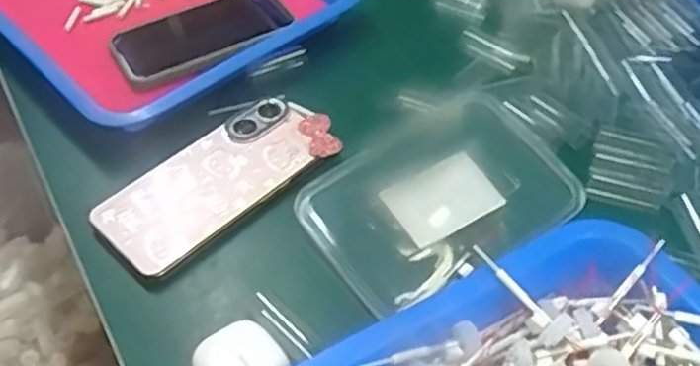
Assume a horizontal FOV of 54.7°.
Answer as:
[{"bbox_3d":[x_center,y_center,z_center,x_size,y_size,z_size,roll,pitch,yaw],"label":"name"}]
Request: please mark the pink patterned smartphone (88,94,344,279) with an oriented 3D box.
[{"bbox_3d":[-0.090,-0.004,0.468,0.167,0.010,0.075,-37,57,-26],"label":"pink patterned smartphone"}]

